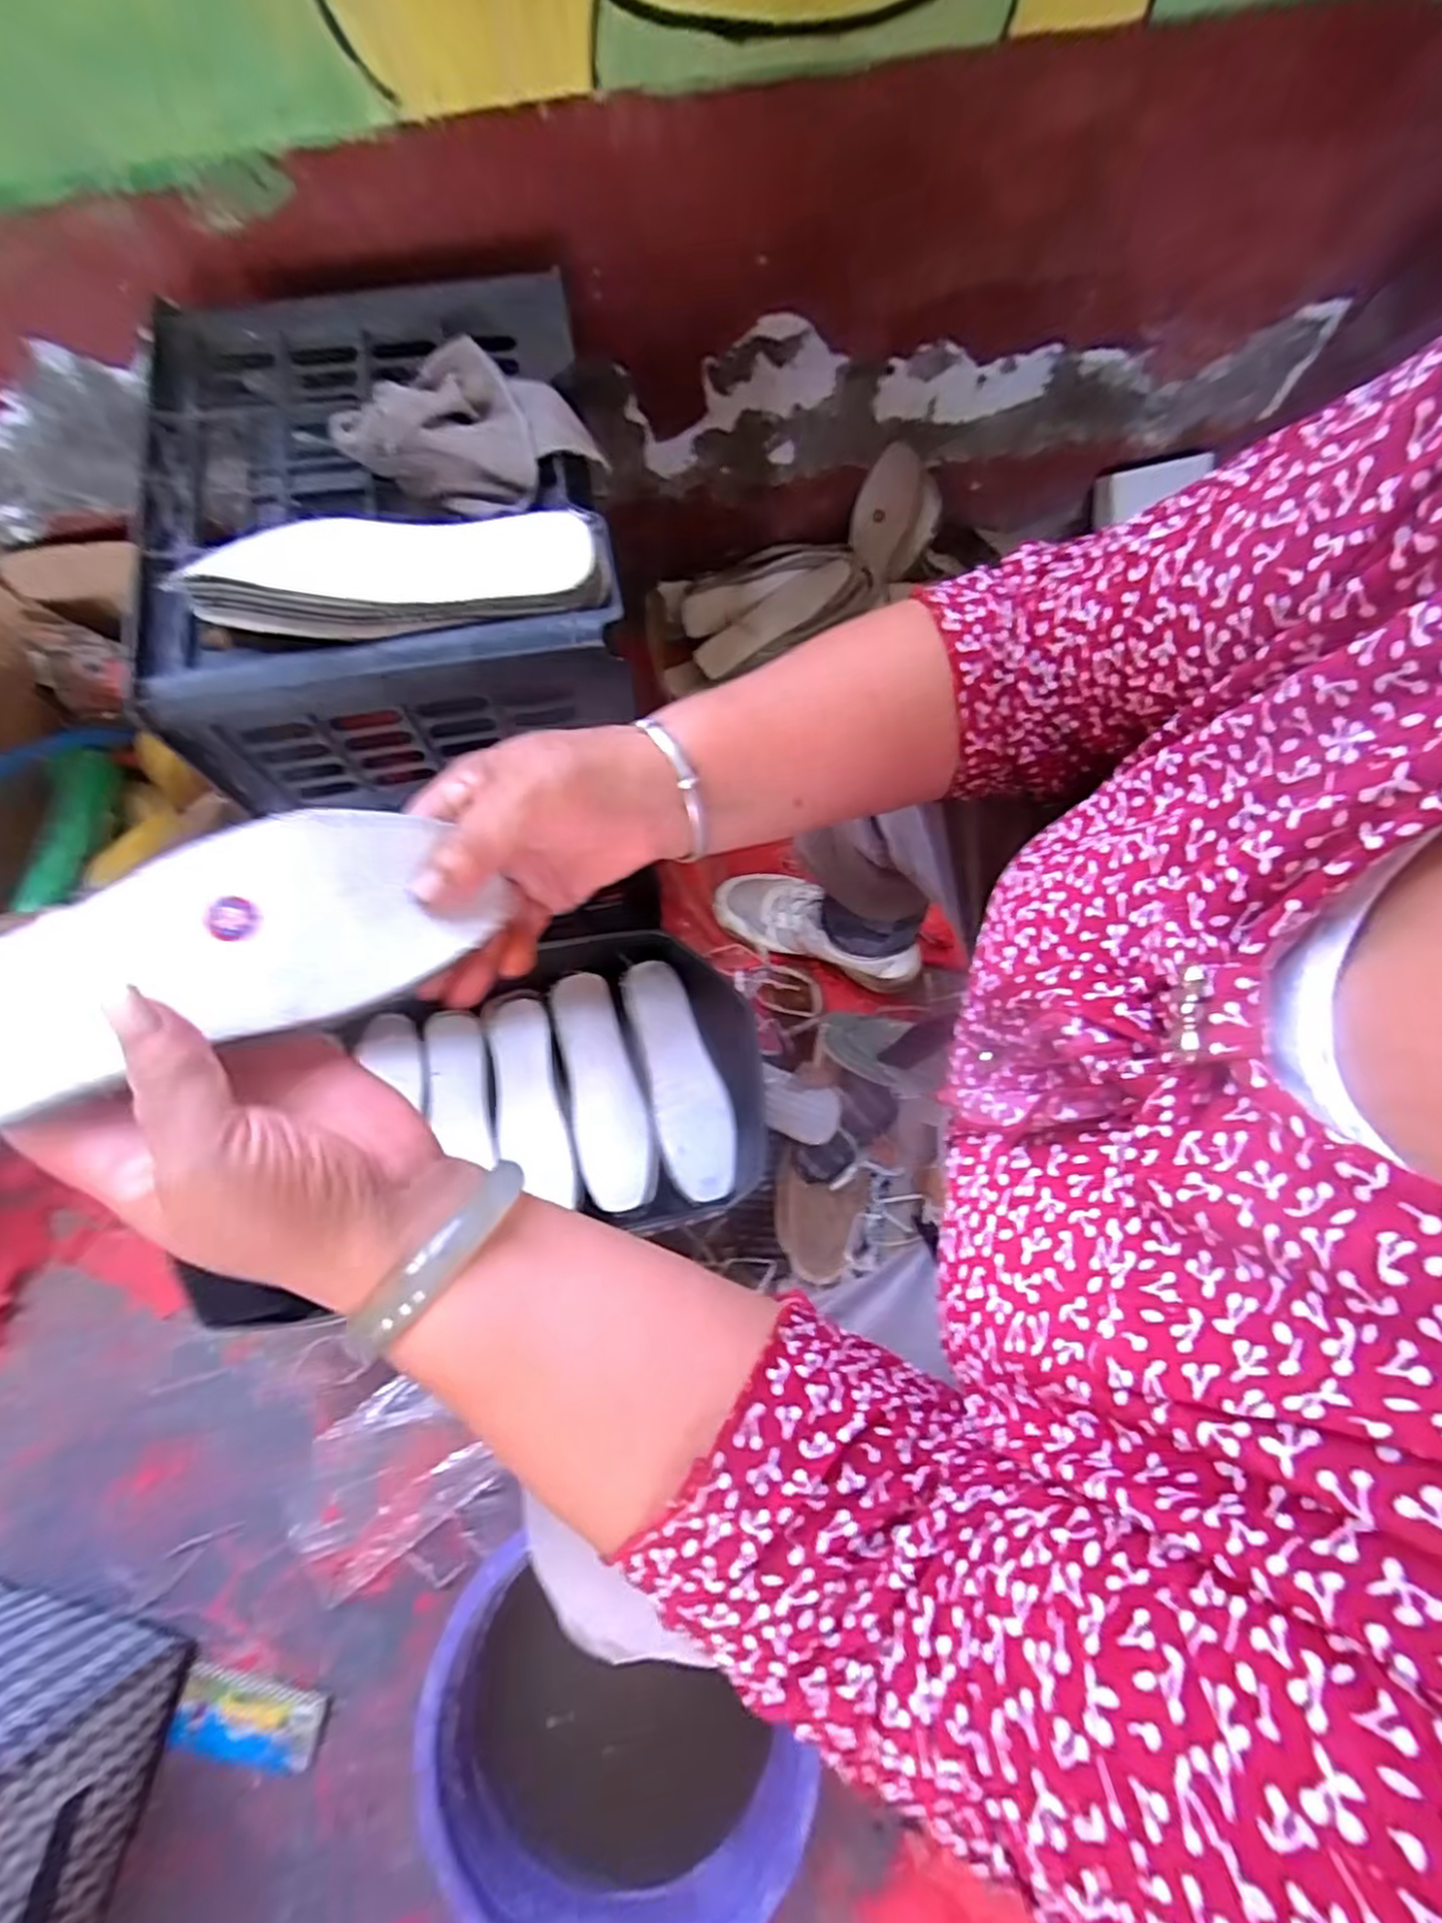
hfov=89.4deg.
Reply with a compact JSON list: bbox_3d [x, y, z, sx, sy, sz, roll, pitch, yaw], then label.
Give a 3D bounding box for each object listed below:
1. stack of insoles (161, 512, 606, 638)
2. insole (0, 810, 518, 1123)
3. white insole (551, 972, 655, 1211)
[{"bbox_3d":[-0.182,-0.224,0.411,0.228,0.031,0.068,-7,71,-3],"label":"stack of insoles"},{"bbox_3d":[-0.182,0.003,0.229,0.218,0.030,0.062,-25,72,-29],"label":"insole"},{"bbox_3d":[-0.114,0.122,0.703,0.068,0.036,0.219,-14,71,-6],"label":"white insole"}]

